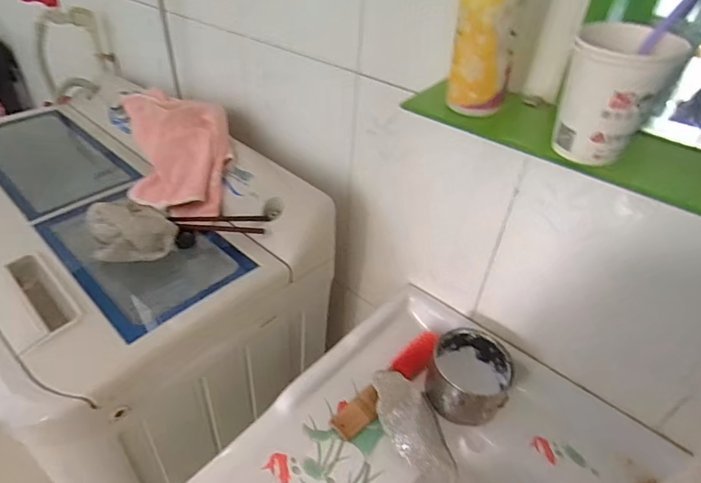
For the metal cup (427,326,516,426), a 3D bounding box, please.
[{"bbox_3d":[0.157,0.176,0.573,0.103,0.068,0.112,21,41,20],"label":"metal cup"}]

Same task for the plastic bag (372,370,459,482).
[{"bbox_3d":[0.081,0.223,0.531,0.075,0.029,0.146,-23,68,-31],"label":"plastic bag"}]

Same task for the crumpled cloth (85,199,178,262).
[{"bbox_3d":[-0.291,-0.015,0.578,0.109,0.069,0.046,-6,39,-13],"label":"crumpled cloth"}]

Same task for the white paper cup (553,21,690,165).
[{"bbox_3d":[0.198,-0.115,0.336,0.063,0.089,0.073,18,40,16],"label":"white paper cup"}]

